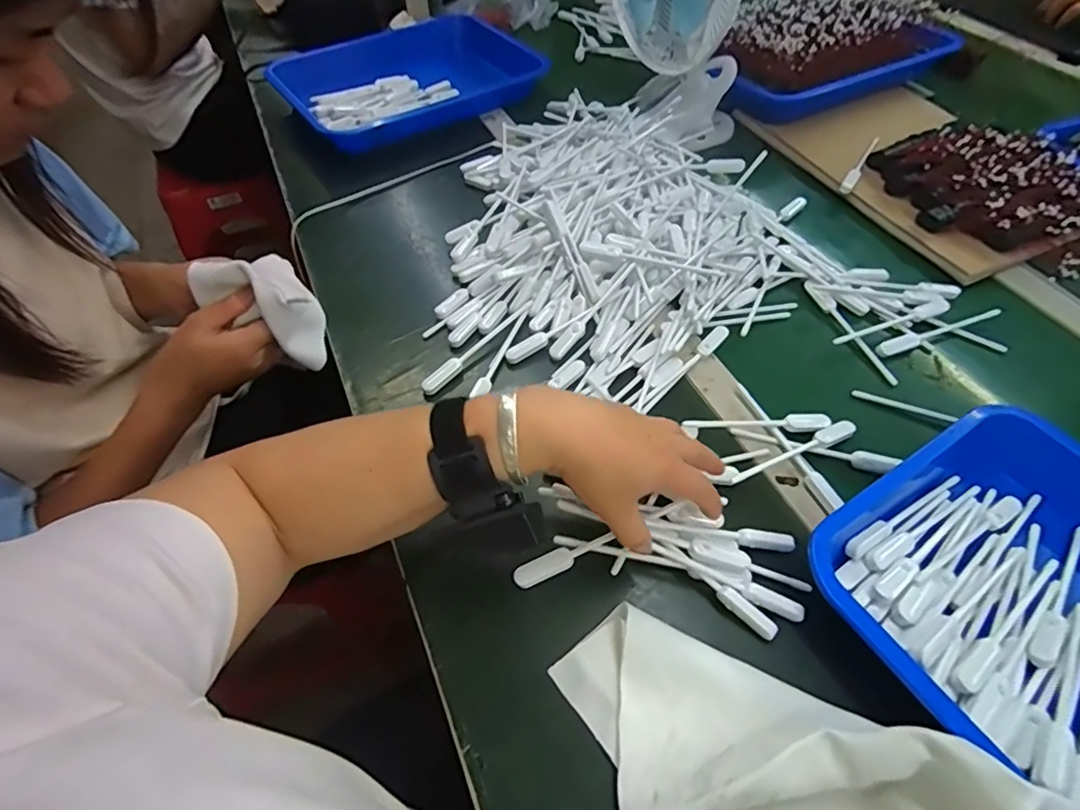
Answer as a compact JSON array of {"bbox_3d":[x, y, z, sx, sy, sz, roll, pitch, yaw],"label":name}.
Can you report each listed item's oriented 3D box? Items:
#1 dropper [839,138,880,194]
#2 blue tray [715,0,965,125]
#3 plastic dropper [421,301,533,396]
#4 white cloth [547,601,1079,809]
[{"bbox_3d":[0.409,-0.307,0.703,0.015,0.014,0.125,28,59,18],"label":"dropper"},{"bbox_3d":[0.414,-0.534,0.825,0.388,0.080,0.240,-22,58,-16],"label":"blue tray"},{"bbox_3d":[-0.059,-0.058,0.525,0.015,0.011,0.139,34,62,23],"label":"plastic dropper"},{"bbox_3d":[0.135,0.206,0.288,0.267,0.093,0.126,26,58,16],"label":"white cloth"}]

